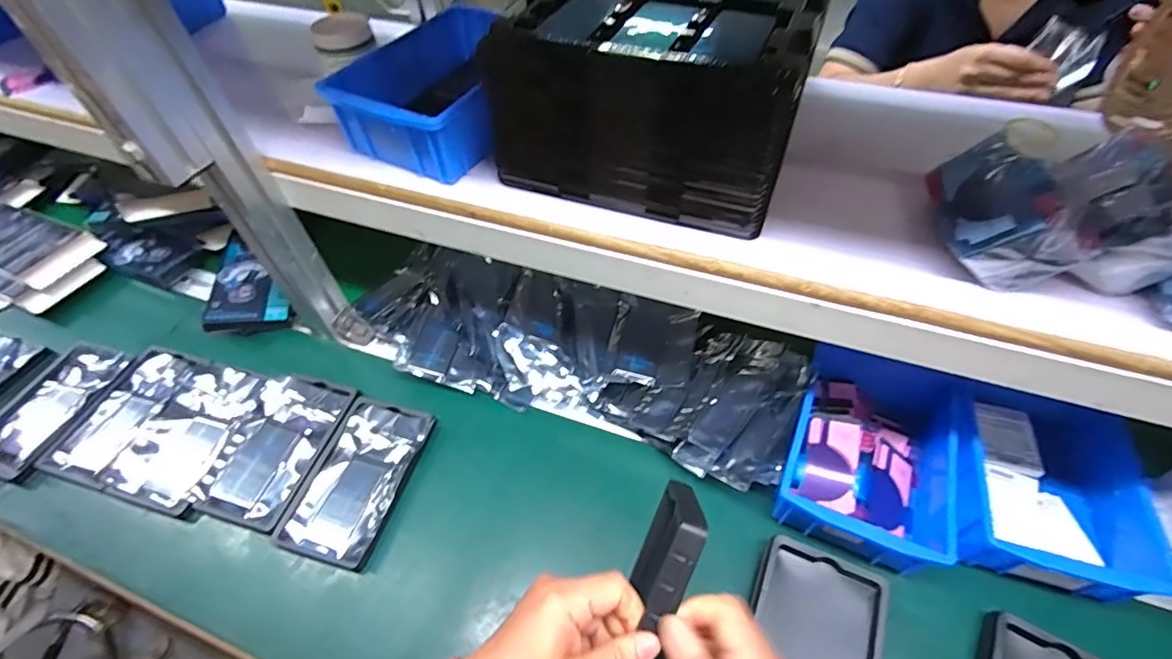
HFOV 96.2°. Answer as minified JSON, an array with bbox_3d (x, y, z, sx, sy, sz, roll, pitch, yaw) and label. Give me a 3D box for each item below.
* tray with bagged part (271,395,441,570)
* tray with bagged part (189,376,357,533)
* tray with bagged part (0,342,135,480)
[{"bbox_3d":[-0.227,0.147,0.527,0.098,0.021,0.158,12,52,11],"label":"tray with bagged part"},{"bbox_3d":[-0.322,0.120,0.548,0.098,0.016,0.156,12,52,11],"label":"tray with bagged part"},{"bbox_3d":[-0.599,0.084,0.588,0.094,0.018,0.154,11,52,10],"label":"tray with bagged part"}]

